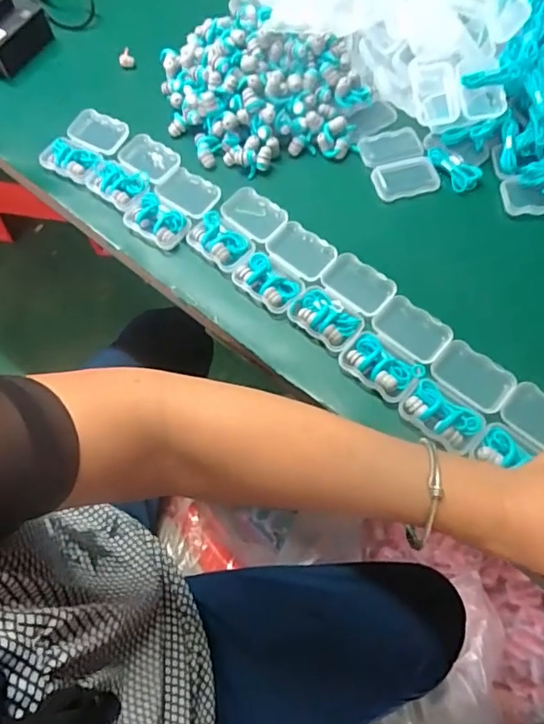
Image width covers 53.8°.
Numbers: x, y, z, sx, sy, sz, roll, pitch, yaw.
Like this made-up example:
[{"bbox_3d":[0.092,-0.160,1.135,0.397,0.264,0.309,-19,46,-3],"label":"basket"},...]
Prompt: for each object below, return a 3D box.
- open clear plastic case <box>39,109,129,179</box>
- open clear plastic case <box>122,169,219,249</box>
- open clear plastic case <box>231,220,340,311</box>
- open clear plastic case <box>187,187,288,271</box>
[{"bbox_3d":[-0.171,-0.202,0.501,0.057,0.018,0.073,23,69,12],"label":"open clear plastic case"},{"bbox_3d":[-0.085,-0.136,0.464,0.059,0.013,0.074,34,71,16],"label":"open clear plastic case"},{"bbox_3d":[0.011,-0.077,0.434,0.054,0.015,0.075,38,73,18],"label":"open clear plastic case"},{"bbox_3d":[-0.029,-0.115,0.451,0.058,0.016,0.074,37,72,17],"label":"open clear plastic case"}]

